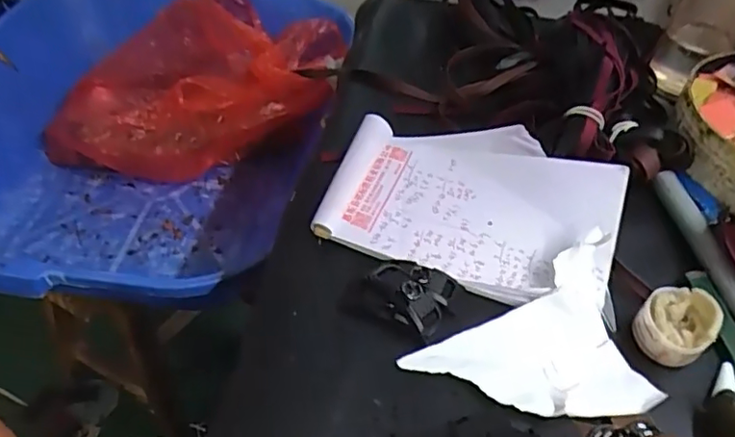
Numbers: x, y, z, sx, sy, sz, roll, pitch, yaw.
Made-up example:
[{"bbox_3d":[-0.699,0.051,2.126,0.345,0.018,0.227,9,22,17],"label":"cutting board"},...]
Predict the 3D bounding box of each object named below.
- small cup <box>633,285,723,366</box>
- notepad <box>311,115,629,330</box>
[{"bbox_3d":[0.202,0.067,0.379,0.042,0.035,0.044,30,52,24],"label":"small cup"},{"bbox_3d":[0.081,-0.020,0.449,0.220,0.042,0.145,18,48,15],"label":"notepad"}]

